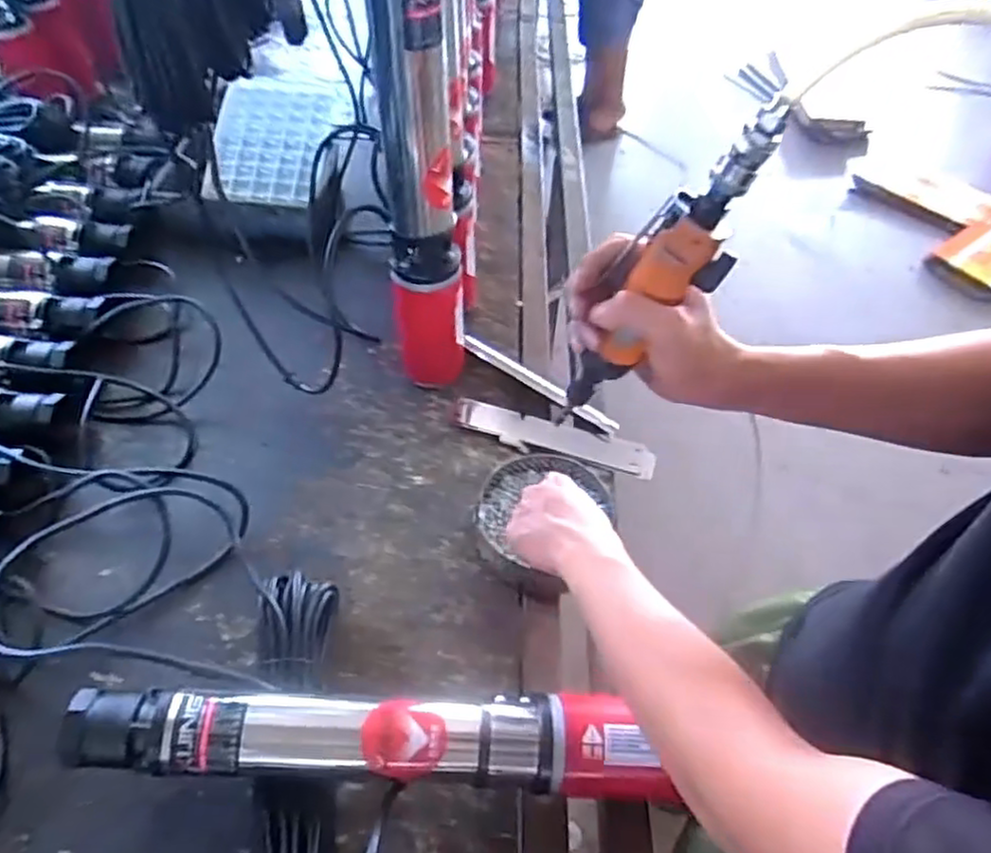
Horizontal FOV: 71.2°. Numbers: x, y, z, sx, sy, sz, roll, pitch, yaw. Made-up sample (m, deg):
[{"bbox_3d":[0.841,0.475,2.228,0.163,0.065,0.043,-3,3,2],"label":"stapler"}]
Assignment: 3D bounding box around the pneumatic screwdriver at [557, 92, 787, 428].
[{"bbox_3d":[0.104,-0.088,0.442,0.043,0.245,0.035,8,49,-21],"label":"pneumatic screwdriver"}]

